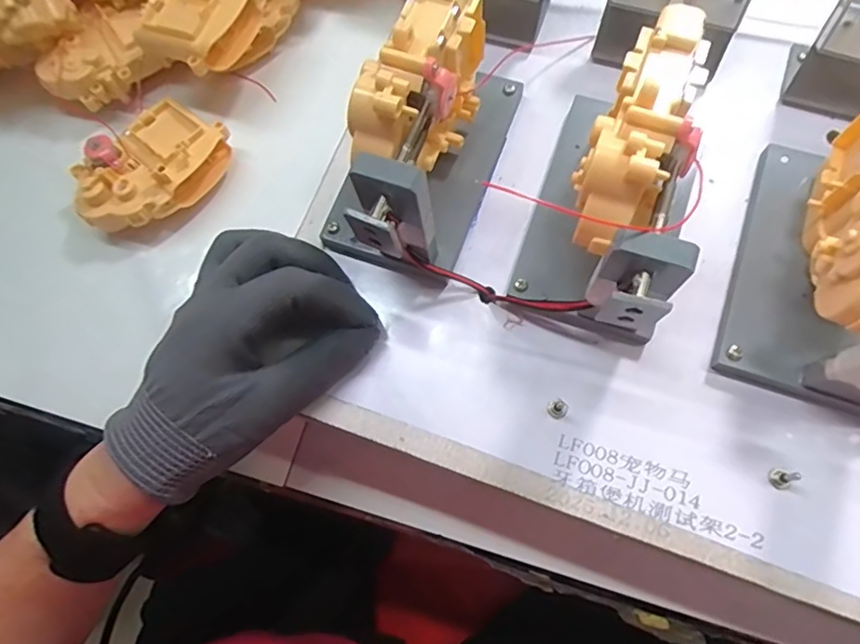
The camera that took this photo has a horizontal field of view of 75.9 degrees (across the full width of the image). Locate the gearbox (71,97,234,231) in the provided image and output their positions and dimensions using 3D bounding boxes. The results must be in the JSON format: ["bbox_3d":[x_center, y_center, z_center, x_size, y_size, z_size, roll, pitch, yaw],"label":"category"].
[{"bbox_3d":[-0.185,-0.101,0.369,0.104,0.041,0.069,-39,74,-7],"label":"gearbox"}]

